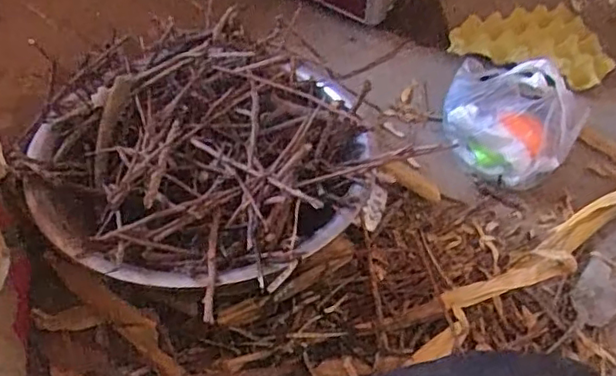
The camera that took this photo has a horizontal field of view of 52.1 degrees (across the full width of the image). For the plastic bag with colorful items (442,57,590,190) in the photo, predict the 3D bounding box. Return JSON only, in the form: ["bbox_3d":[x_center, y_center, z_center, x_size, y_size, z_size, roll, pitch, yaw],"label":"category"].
[{"bbox_3d":[0.271,-0.090,0.862,0.182,0.155,0.095,27,59,14],"label":"plastic bag with colorful items"}]

